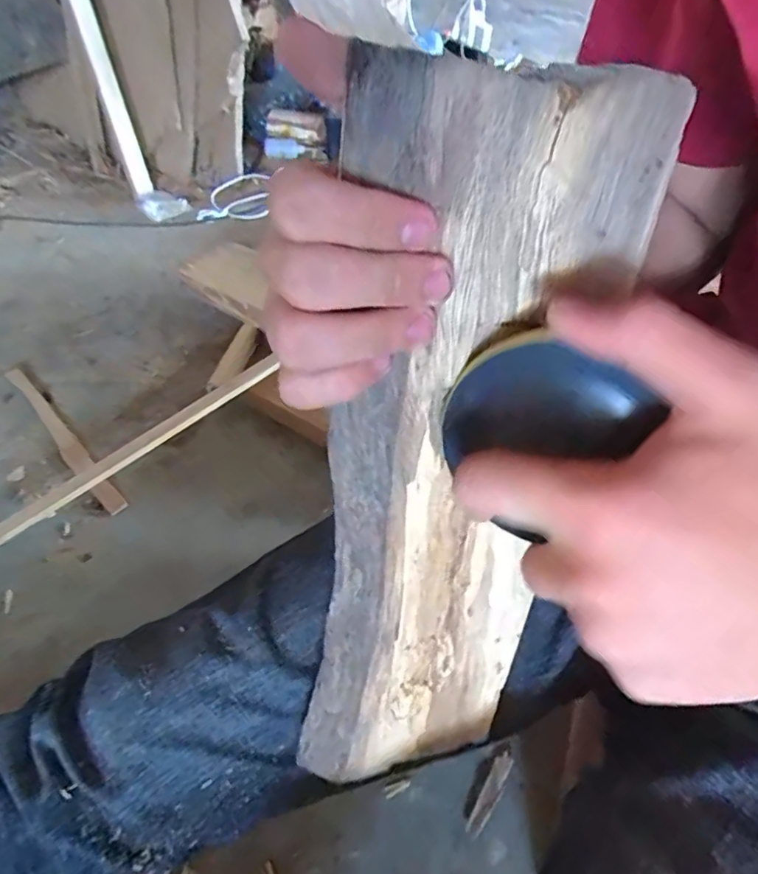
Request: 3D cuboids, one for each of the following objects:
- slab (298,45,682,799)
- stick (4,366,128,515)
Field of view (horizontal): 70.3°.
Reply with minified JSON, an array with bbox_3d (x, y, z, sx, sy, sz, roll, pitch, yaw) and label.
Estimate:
[{"bbox_3d":[0.030,0.032,0.237,0.109,0.323,0.014,-2,28,-15],"label":"slab"},{"bbox_3d":[-0.410,-0.013,0.681,0.025,0.024,0.325,-36,58,-26],"label":"stick"}]

